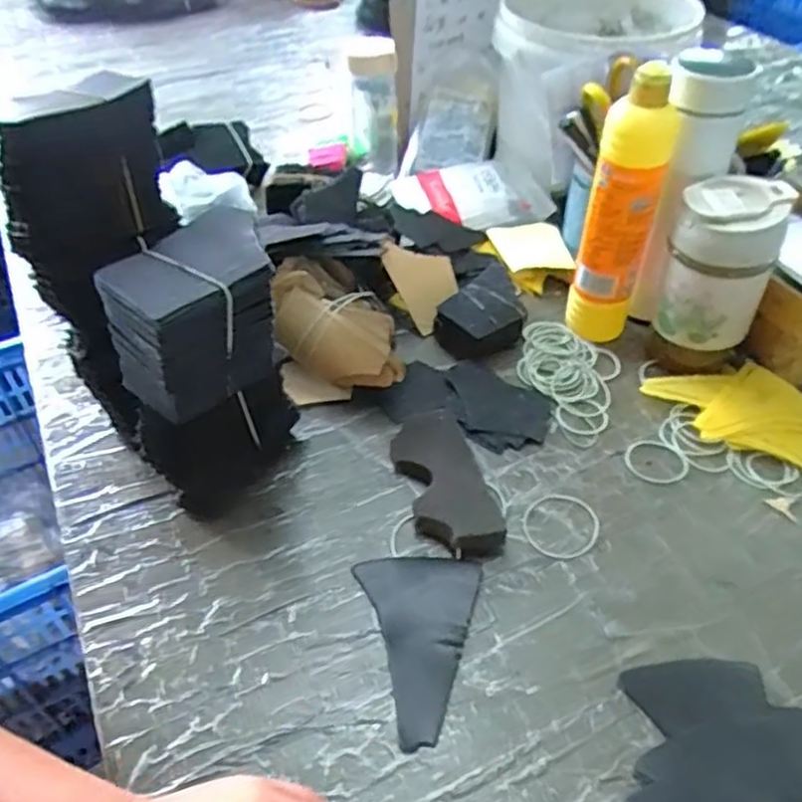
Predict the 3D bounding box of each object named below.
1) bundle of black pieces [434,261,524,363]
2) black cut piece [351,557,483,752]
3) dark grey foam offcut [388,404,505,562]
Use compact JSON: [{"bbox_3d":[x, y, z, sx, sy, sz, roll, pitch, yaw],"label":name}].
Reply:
[{"bbox_3d":[0.079,-0.083,0.650,0.093,0.038,0.069,-33,53,-29],"label":"bundle of black pieces"},{"bbox_3d":[0.023,0.148,0.445,0.078,0.010,0.122,-12,46,-12],"label":"black cut piece"},{"bbox_3d":[0.031,0.060,0.525,0.058,0.022,0.135,-10,45,-9],"label":"dark grey foam offcut"}]

